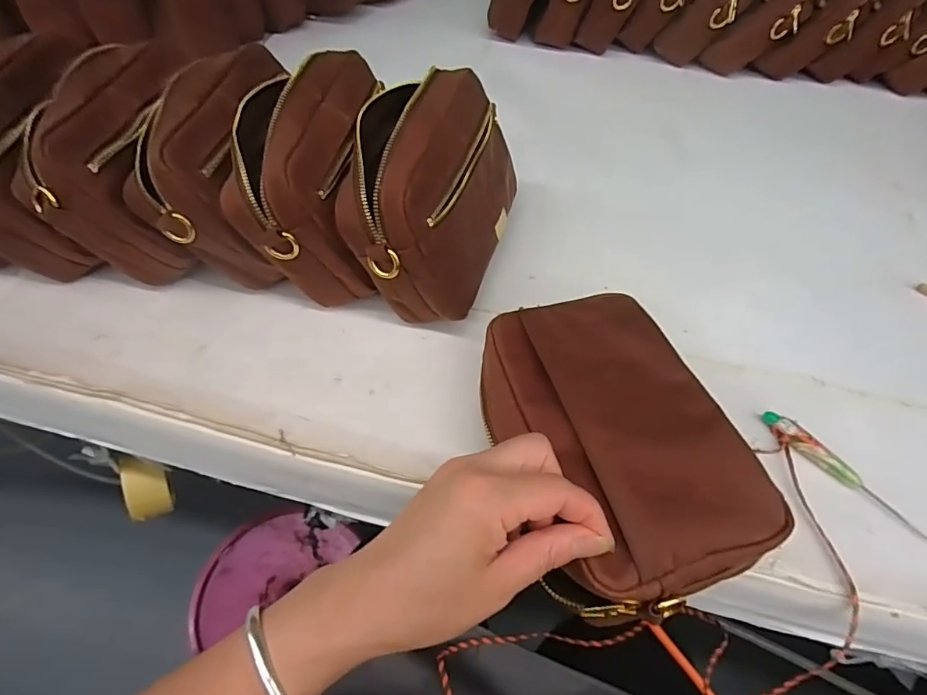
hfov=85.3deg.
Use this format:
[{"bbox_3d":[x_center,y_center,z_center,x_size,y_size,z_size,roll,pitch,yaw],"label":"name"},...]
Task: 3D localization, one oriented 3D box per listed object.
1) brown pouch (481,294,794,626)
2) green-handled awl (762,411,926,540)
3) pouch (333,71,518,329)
[{"bbox_3d":[0.087,0.052,0.309,0.125,0.055,0.188,-14,55,-15],"label":"brown pouch"},{"bbox_3d":[0.256,0.084,0.341,0.113,0.013,0.018,39,59,23],"label":"green-handled awl"},{"bbox_3d":[-0.020,-0.121,0.389,0.074,0.134,0.185,5,54,34],"label":"pouch"}]

